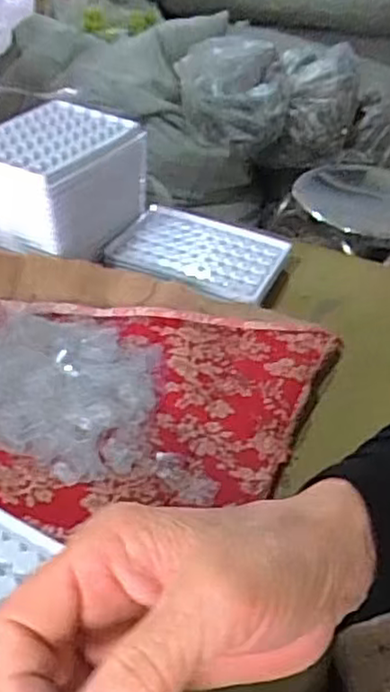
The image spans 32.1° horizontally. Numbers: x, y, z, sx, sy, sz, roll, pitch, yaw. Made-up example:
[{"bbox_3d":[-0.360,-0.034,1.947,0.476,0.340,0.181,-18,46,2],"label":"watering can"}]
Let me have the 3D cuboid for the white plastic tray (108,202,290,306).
[{"bbox_3d":[0.004,-0.078,0.559,0.131,0.012,0.103,17,40,14],"label":"white plastic tray"}]

